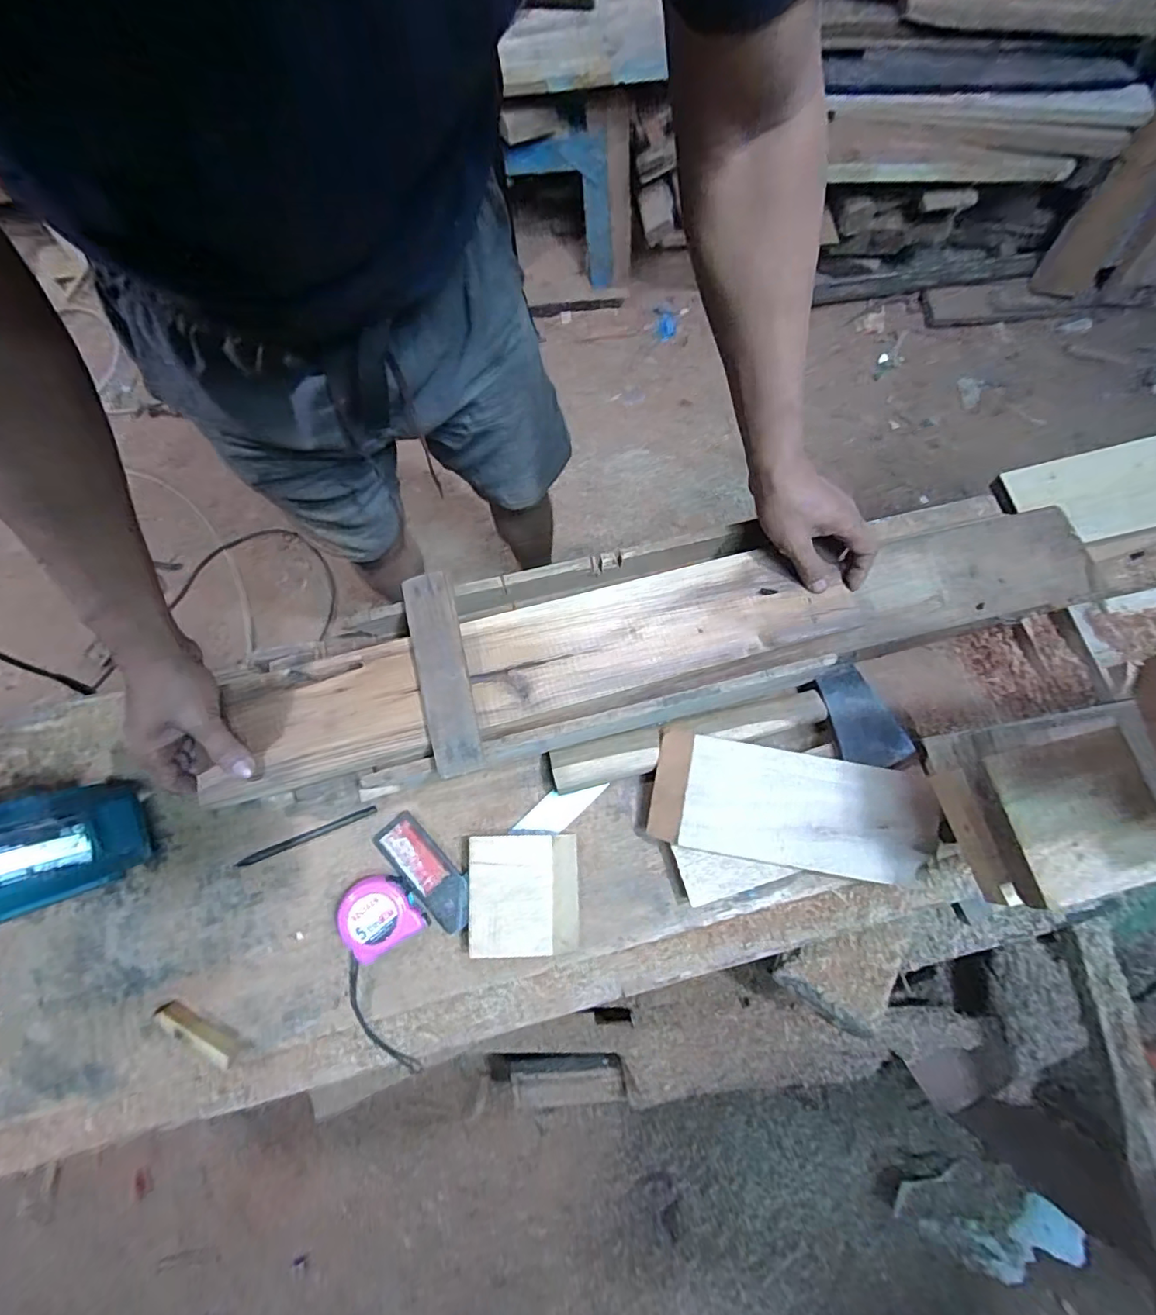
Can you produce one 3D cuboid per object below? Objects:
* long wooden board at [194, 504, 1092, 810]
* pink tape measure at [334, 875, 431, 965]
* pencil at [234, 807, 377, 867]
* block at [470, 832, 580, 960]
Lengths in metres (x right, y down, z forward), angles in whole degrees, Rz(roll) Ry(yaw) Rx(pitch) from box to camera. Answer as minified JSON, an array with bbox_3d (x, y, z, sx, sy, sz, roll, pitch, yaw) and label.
[{"bbox_3d":[0.104,-0.028,0.546,0.883,0.043,0.123,-13,73,-8],"label":"long wooden board"},{"bbox_3d":[-0.185,0.238,0.511,0.065,0.028,0.067,-35,77,-8],"label":"pink tape measure"},{"bbox_3d":[-0.266,0.177,0.547,0.135,0.004,0.009,-22,76,-5],"label":"pencil"},{"bbox_3d":[-0.051,0.222,0.524,0.100,0.031,0.102,-1,75,1],"label":"block"}]

